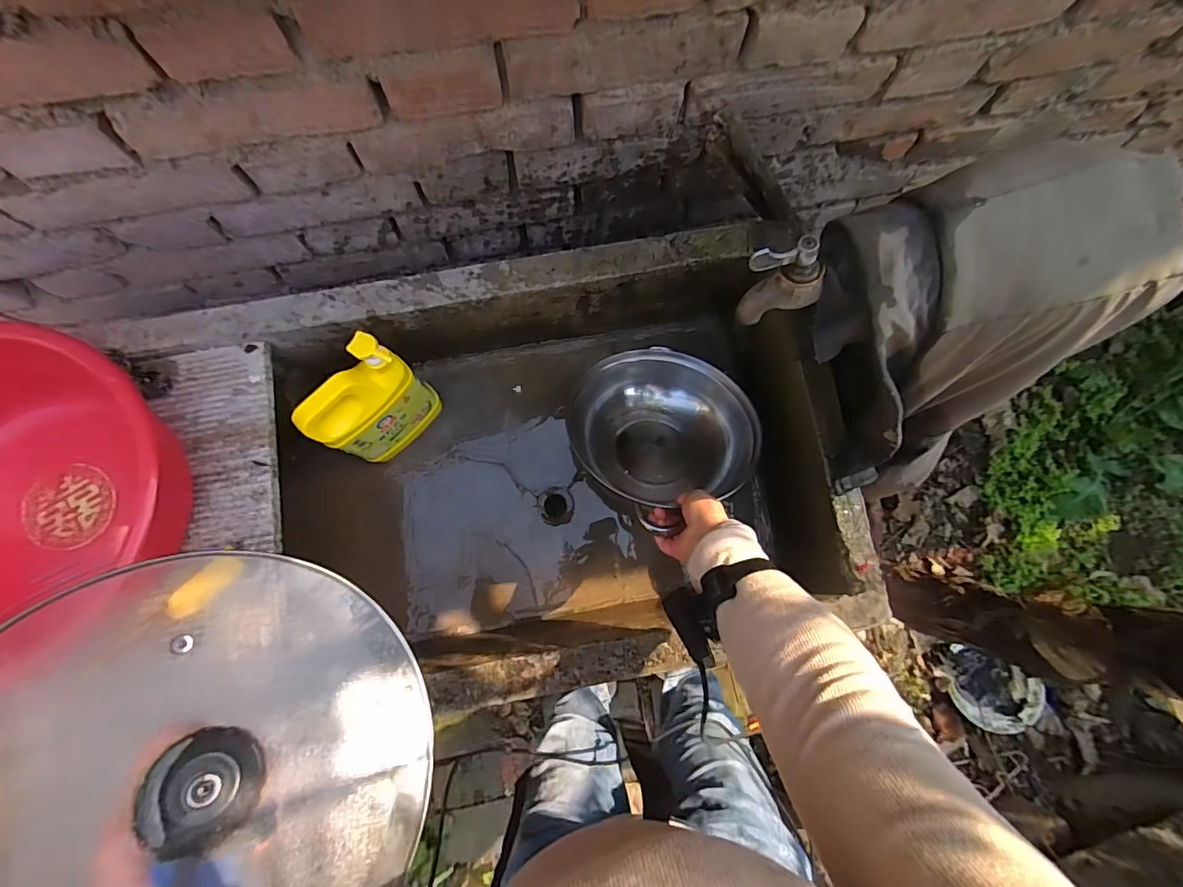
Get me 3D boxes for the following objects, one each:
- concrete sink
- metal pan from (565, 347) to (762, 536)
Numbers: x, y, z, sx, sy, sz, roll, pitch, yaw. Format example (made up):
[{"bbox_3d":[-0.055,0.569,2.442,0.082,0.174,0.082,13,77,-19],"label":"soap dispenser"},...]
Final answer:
[{"bbox_3d":[-0.102,0.046,0.703,0.807,0.249,0.507,-10,80,0],"label":"concrete sink"},{"bbox_3d":[0.106,-0.014,0.736,0.230,0.112,0.245,0,80,1],"label":"metal pan"}]

